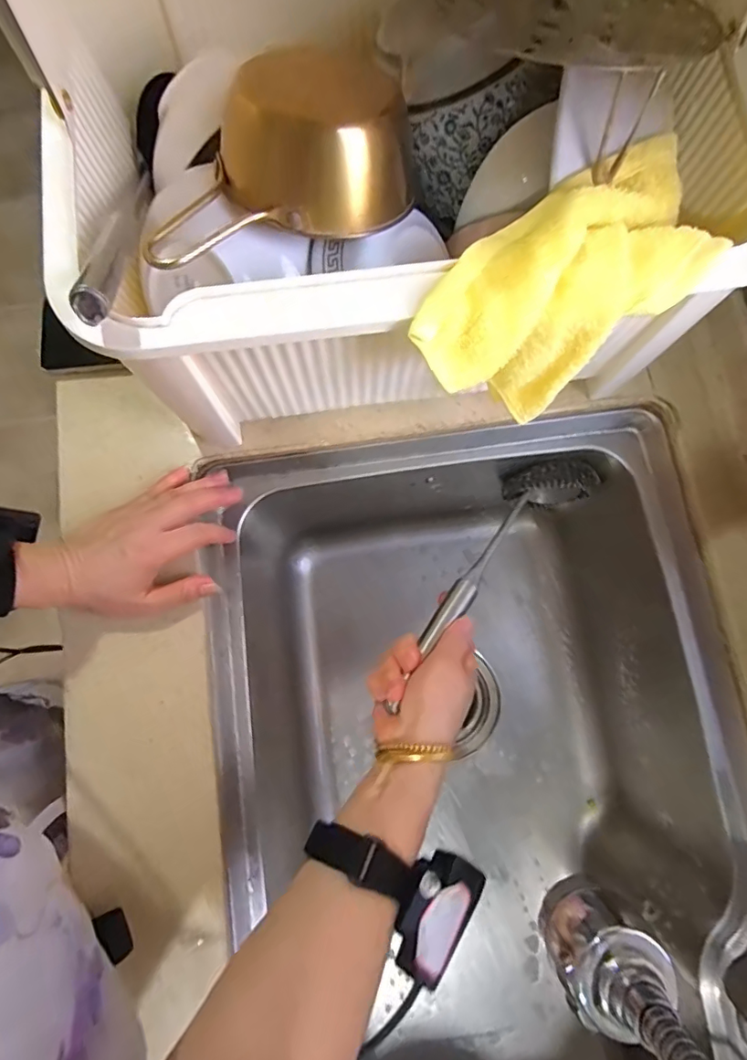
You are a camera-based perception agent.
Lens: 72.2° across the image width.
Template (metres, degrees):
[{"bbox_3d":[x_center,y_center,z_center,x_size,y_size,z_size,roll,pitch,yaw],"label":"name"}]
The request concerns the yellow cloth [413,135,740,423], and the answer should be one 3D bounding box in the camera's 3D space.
[{"bbox_3d":[0.105,-0.132,0.302,0.172,0.091,0.084,-36,82,-7],"label":"yellow cloth"}]

